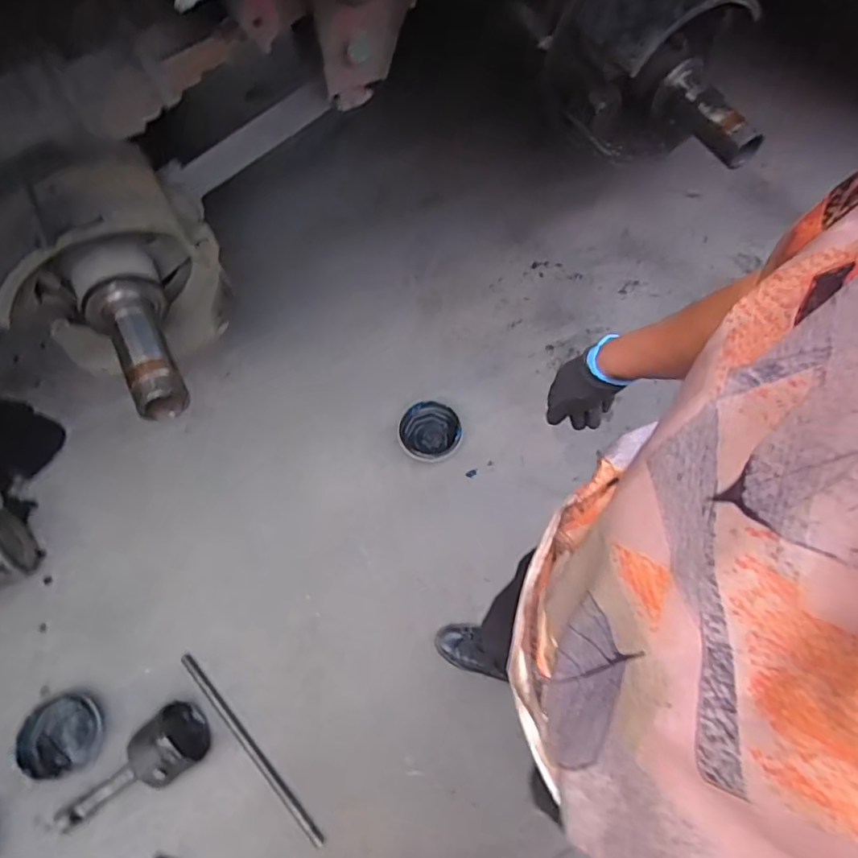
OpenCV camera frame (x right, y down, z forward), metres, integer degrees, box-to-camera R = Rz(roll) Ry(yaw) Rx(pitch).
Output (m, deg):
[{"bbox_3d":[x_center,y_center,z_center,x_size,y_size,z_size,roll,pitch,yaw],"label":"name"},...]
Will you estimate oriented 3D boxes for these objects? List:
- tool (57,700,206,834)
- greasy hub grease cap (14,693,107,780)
[{"bbox_3d":[-0.619,0.702,1.183,0.314,0.113,0.134,-33,70,-14],"label":"tool"},{"bbox_3d":[-0.789,0.654,1.244,0.165,0.034,0.151,0,66,-1],"label":"greasy hub grease cap"}]

